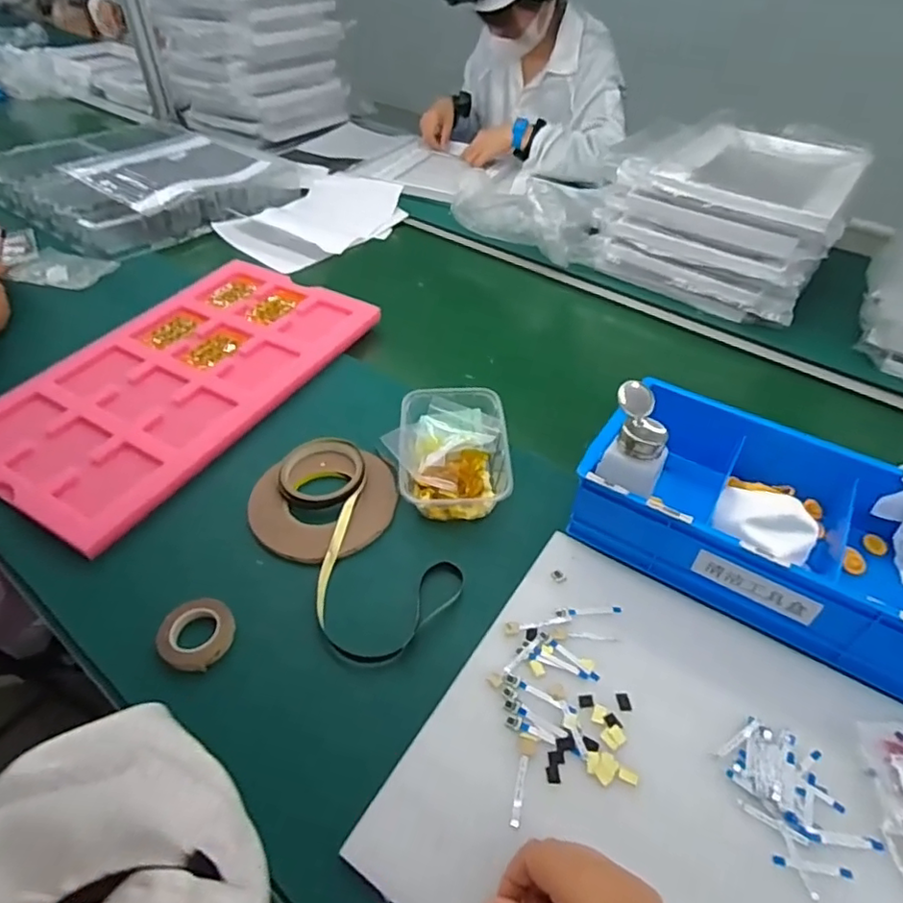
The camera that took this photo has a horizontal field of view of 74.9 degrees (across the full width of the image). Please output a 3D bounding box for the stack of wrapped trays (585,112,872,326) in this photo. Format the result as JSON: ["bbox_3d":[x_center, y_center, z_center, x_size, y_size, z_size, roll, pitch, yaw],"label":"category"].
[{"bbox_3d":[0.452,-0.390,0.962,0.331,0.165,0.323,28,51,25],"label":"stack of wrapped trays"}]

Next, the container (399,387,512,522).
[{"bbox_3d":[-0.002,-0.002,0.652,0.124,0.051,0.160,-2,45,-3],"label":"container"}]

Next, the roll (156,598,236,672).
[{"bbox_3d":[-0.226,0.161,0.523,0.060,0.017,0.063,0,45,0],"label":"roll"}]

